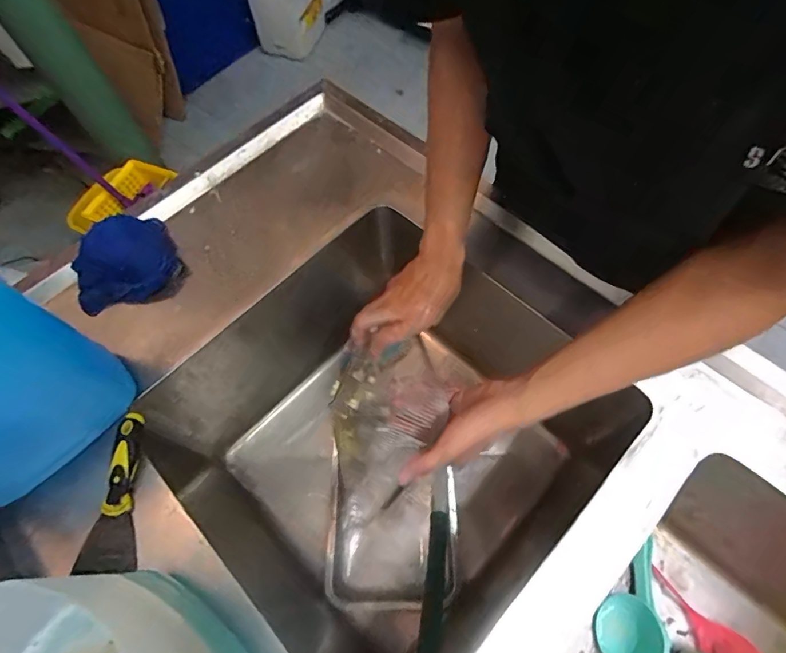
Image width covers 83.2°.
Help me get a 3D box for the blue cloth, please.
[{"bbox_3d":[-0.371,-0.085,0.604,0.138,0.054,0.127,-31,65,-12],"label":"blue cloth"}]

